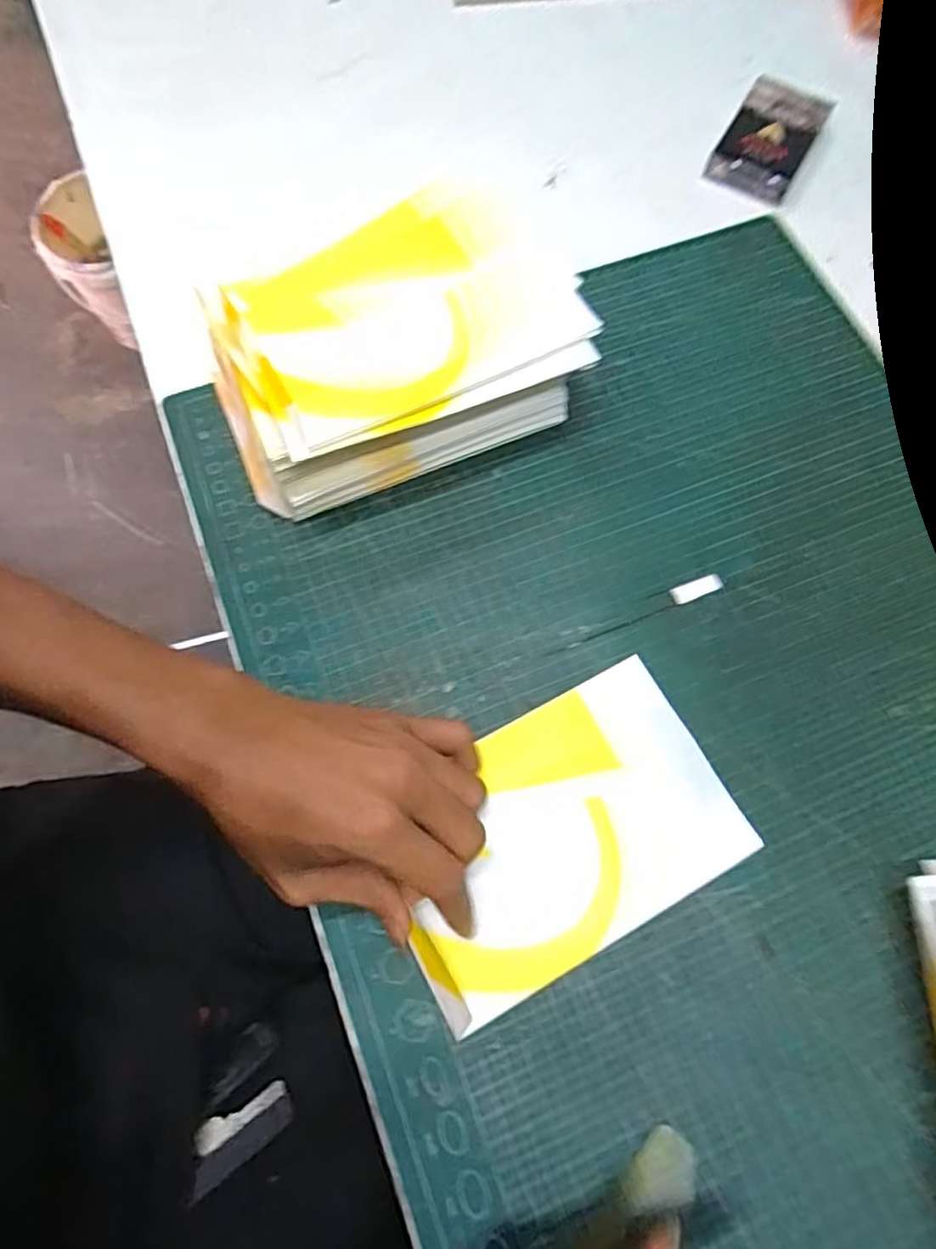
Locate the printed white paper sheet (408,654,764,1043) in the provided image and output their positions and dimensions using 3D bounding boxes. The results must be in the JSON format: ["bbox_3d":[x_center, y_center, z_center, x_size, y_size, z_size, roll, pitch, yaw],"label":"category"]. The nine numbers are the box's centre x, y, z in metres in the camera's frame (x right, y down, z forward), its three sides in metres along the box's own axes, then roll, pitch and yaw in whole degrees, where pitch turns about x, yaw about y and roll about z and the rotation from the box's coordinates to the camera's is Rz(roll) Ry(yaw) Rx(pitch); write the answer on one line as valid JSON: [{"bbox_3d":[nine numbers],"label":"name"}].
[{"bbox_3d":[0.046,0.104,0.339,0.174,0.007,0.117,-26,73,-11],"label":"printed white paper sheet"}]

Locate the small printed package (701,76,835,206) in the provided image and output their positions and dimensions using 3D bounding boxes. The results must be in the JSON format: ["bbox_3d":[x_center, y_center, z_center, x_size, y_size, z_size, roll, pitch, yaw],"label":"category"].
[{"bbox_3d":[0.217,-0.350,0.481,0.057,0.016,0.096,29,74,8],"label":"small printed package"}]

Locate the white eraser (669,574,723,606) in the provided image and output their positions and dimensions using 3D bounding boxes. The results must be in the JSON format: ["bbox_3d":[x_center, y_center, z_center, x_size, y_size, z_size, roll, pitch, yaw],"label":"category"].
[{"bbox_3d":[0.133,-0.020,0.384,0.031,0.004,0.011,-19,73,-7],"label":"white eraser"}]

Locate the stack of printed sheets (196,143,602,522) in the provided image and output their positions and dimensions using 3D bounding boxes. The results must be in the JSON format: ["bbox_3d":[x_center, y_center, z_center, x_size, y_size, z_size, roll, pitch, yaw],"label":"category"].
[{"bbox_3d":[-0.042,-0.160,0.381,0.206,0.084,0.129,-23,74,-8],"label":"stack of printed sheets"}]

